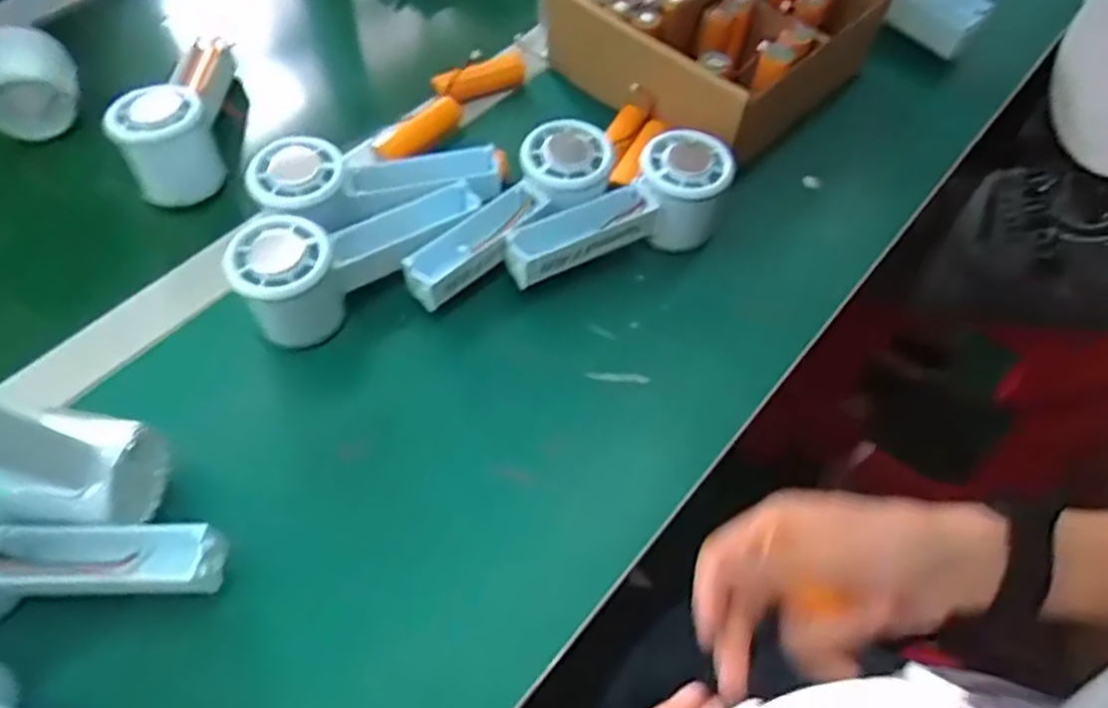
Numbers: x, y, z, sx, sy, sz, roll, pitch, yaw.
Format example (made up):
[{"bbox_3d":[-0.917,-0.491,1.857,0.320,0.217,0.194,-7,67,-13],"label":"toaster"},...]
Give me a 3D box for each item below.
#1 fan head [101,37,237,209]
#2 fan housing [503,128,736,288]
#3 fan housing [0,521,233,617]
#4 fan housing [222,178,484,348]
[{"bbox_3d":[-0.257,-0.167,0.504,0.051,0.061,0.124,-5,57,-3],"label":"fan head"},{"bbox_3d":[0.038,-0.089,0.467,0.146,0.060,0.055,-16,58,-9],"label":"fan housing"},{"bbox_3d":[-0.238,0.097,0.337,0.156,0.048,0.054,7,56,-14],"label":"fan housing"},{"bbox_3d":[-0.117,-0.066,0.442,0.154,0.055,0.056,-36,64,-21],"label":"fan housing"}]

